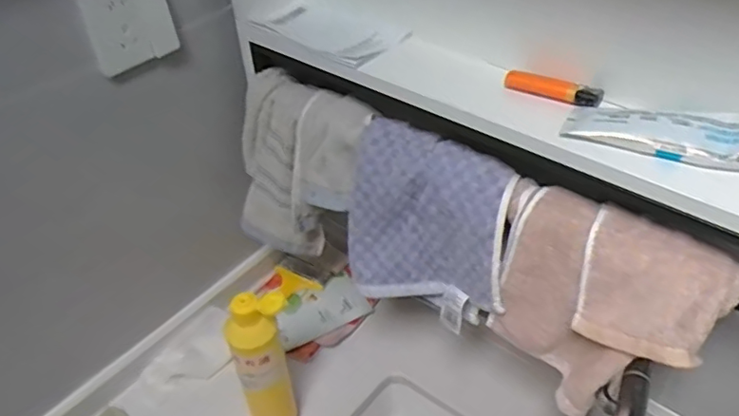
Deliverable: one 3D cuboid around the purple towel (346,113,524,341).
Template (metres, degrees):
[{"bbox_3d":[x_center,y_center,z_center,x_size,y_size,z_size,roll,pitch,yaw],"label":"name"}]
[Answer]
[{"bbox_3d":[0.057,0.023,0.592,0.169,0.177,0.034,23,29,28],"label":"purple towel"}]

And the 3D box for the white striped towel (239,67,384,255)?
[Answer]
[{"bbox_3d":[-0.081,-0.038,0.704,0.187,0.227,0.068,34,34,33],"label":"white striped towel"}]

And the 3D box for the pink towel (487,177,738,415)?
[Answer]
[{"bbox_3d":[0.186,0.085,0.509,0.053,0.175,0.180,-10,33,-40],"label":"pink towel"}]

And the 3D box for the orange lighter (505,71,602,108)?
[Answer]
[{"bbox_3d":[0.157,-0.102,0.515,0.082,0.014,0.016,21,47,23],"label":"orange lighter"}]

